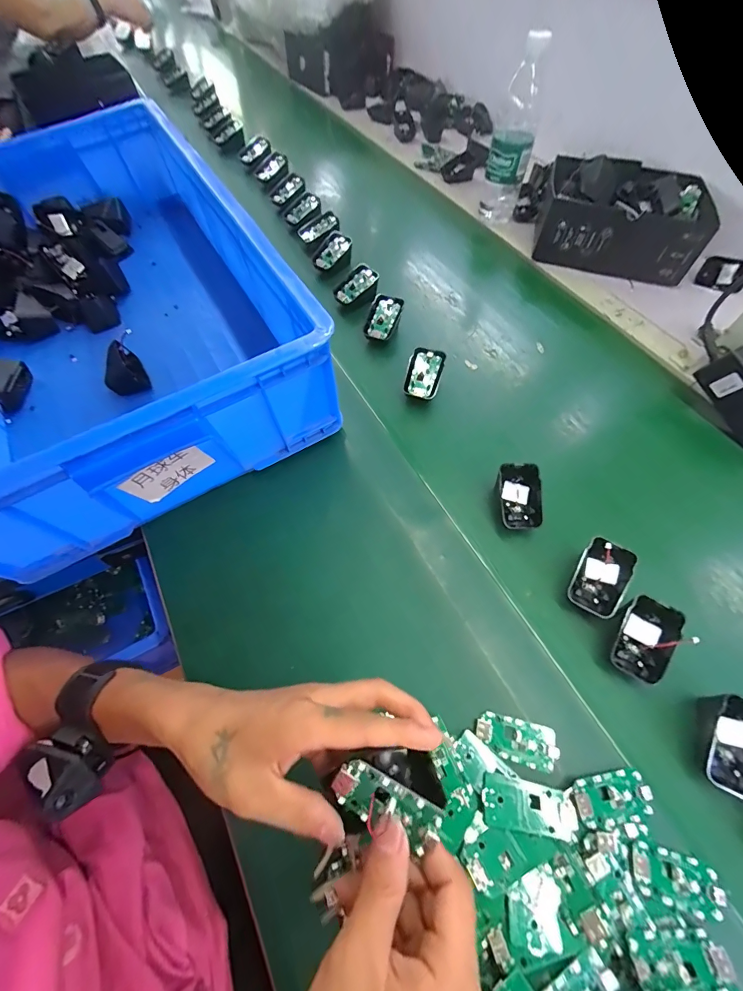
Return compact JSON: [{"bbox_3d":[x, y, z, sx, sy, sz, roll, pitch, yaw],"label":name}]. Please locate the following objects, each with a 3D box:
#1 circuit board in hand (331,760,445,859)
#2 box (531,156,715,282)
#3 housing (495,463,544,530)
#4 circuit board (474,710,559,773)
[{"bbox_3d":[0.007,0.177,0.219,0.061,0.006,0.032,32,96,6],"label":"circuit board in hand"},{"bbox_3d":[0.412,-0.456,0.637,0.240,0.095,0.164,14,61,9],"label":"box"},{"bbox_3d":[0.157,0.002,0.406,0.045,0.031,0.061,-1,60,0],"label":"housing"},{"bbox_3d":[0.118,0.201,0.315,0.063,0.004,0.032,12,61,8],"label":"circuit board"}]

